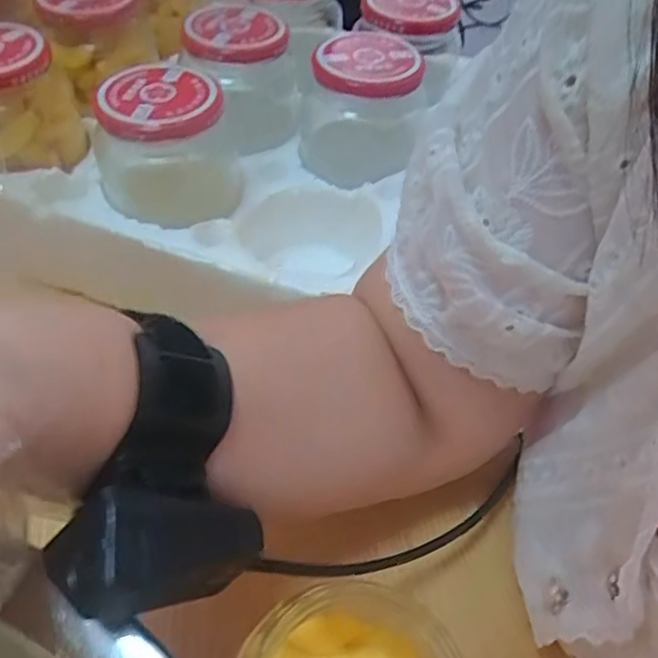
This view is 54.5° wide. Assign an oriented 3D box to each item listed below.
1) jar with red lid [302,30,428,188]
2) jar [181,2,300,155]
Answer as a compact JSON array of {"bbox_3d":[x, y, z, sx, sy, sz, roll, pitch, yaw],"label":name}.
[{"bbox_3d":[0.016,-0.146,0.421,0.080,0.072,0.078,0,52,-2],"label":"jar with red lid"},{"bbox_3d":[-0.060,-0.171,0.435,0.062,0.069,0.066,1,52,-2],"label":"jar"}]

